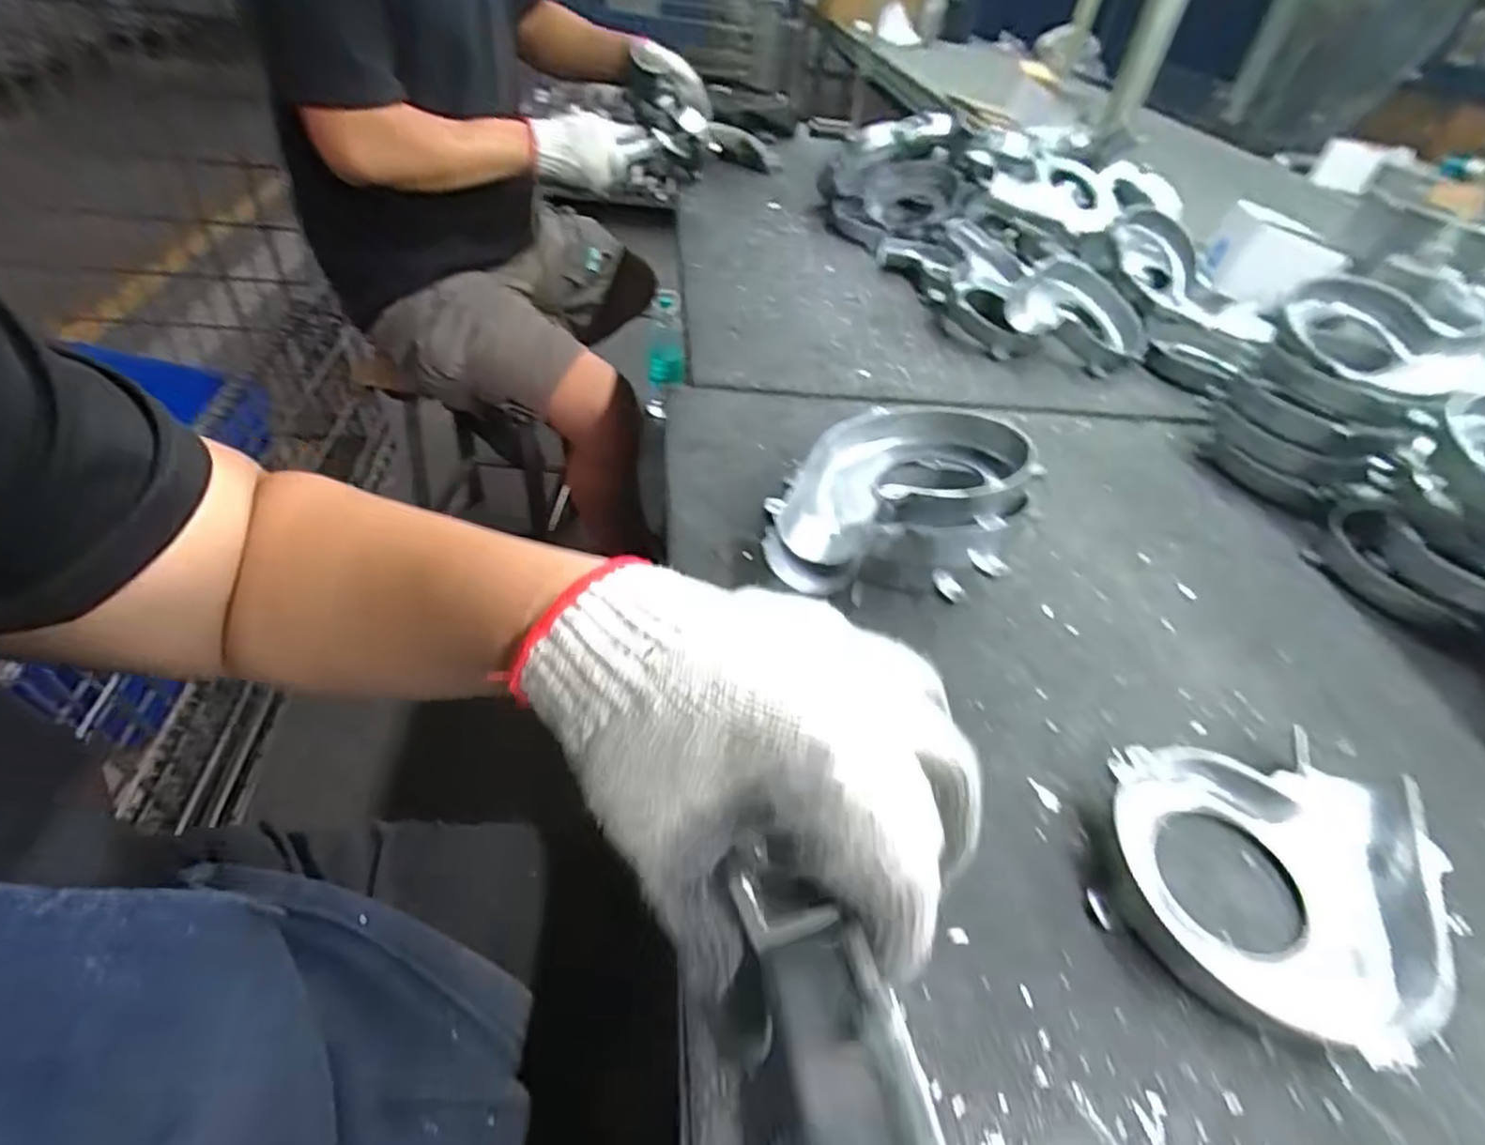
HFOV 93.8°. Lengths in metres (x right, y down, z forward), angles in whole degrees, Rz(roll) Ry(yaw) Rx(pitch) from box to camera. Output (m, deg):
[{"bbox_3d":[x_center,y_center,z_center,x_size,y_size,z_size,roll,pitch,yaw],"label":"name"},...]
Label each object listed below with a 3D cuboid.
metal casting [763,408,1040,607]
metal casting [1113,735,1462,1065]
[{"bbox_3d":[0.119,-0.062,0.527,0.169,0.077,0.170,15,44,6],"label":"metal casting"},{"bbox_3d":[0.279,0.151,0.377,0.152,0.031,0.199,36,49,25],"label":"metal casting"}]

